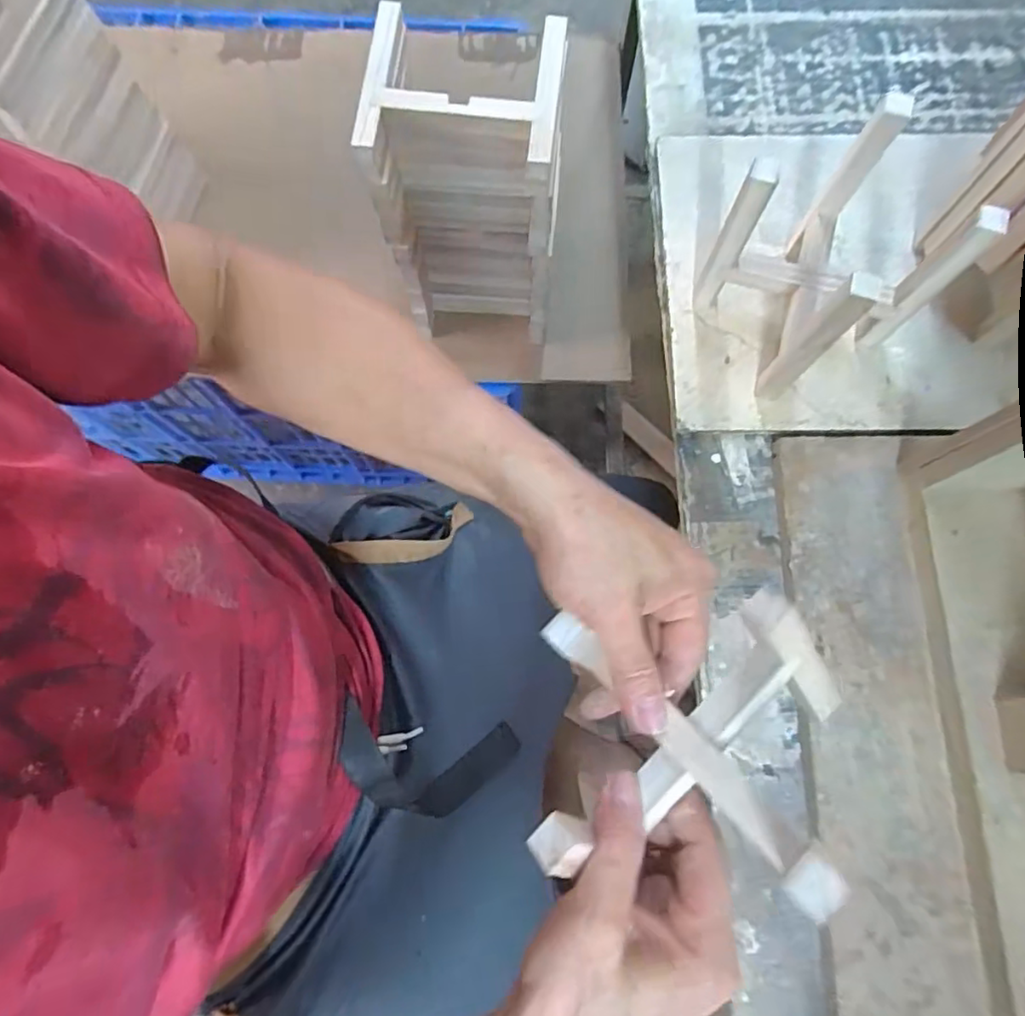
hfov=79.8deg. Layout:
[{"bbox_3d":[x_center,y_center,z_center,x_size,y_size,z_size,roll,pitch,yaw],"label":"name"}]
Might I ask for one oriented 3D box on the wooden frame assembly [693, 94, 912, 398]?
[{"bbox_3d":[0.232,-0.177,0.459,0.117,0.151,0.121,-24,75,-5],"label":"wooden frame assembly"}]

